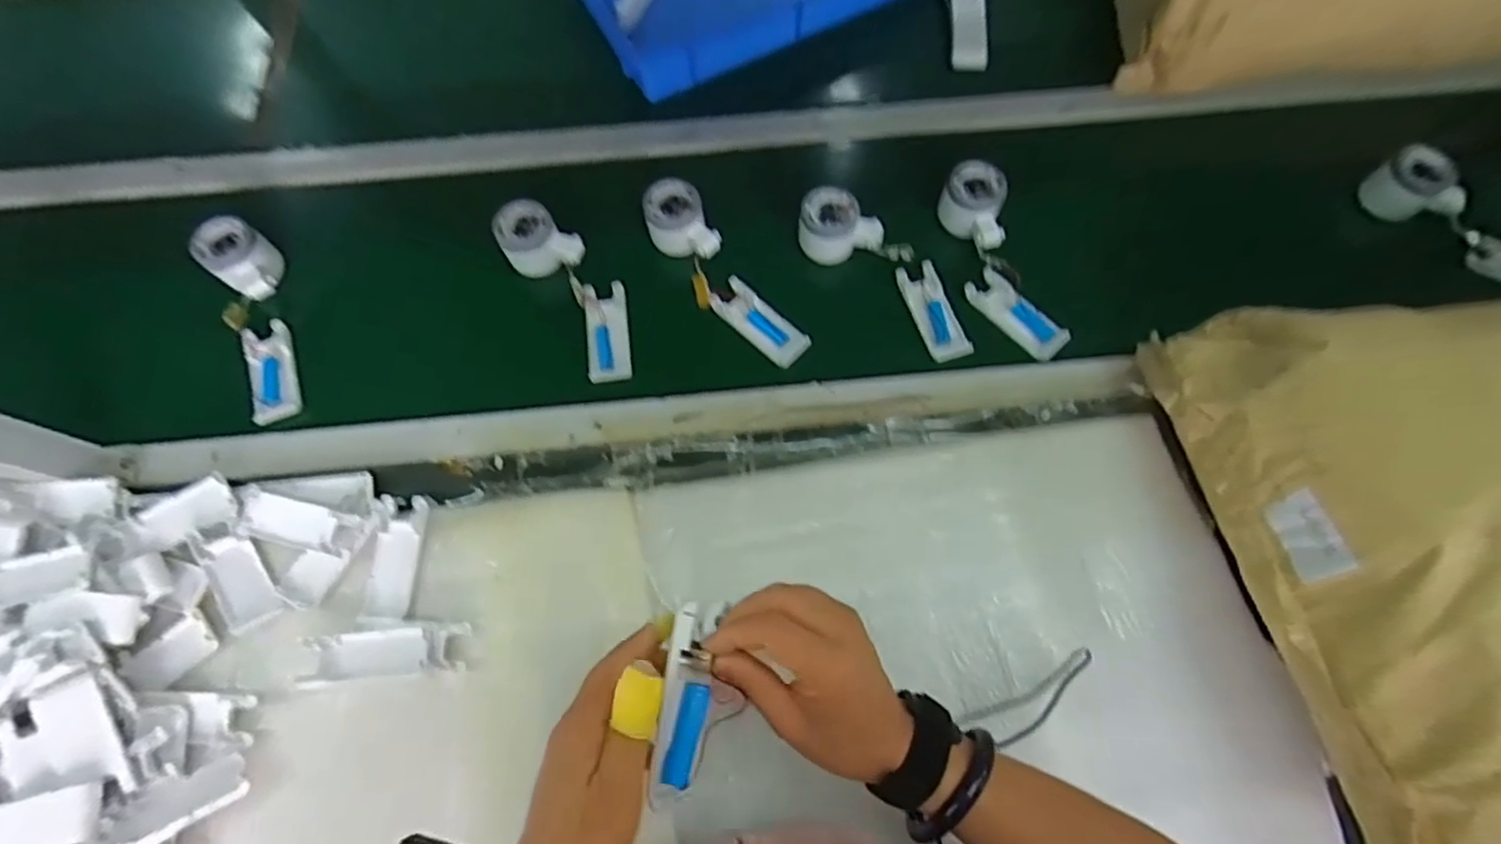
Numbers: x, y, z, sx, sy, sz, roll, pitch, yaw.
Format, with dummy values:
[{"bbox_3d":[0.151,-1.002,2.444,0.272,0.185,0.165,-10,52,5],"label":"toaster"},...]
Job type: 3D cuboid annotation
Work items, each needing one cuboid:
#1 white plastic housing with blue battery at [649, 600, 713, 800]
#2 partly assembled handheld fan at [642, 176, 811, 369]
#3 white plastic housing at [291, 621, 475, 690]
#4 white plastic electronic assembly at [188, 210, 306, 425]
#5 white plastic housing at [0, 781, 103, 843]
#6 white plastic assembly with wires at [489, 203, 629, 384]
[{"bbox_3d":[-0.034,0.148,0.350,0.024,0.021,0.098,4,84,1],"label":"white plastic housing with blue battery"},{"bbox_3d":[-0.029,-0.149,0.657,0.059,0.045,0.227,-35,74,-13],"label":"partly assembled handheld fan"},{"bbox_3d":[-0.297,0.190,0.535,0.123,0.020,0.038,-5,70,-3],"label":"white plastic housing"},{"bbox_3d":[-0.489,-0.102,0.651,0.054,0.062,0.214,-24,72,-10],"label":"white plastic electronic assembly"},{"bbox_3d":[-0.526,0.292,0.461,0.104,0.013,0.039,-15,70,-5],"label":"white plastic housing"},{"bbox_3d":[-0.178,-0.135,0.667,0.079,0.044,0.212,-33,87,-12],"label":"white plastic assembly with wires"}]

